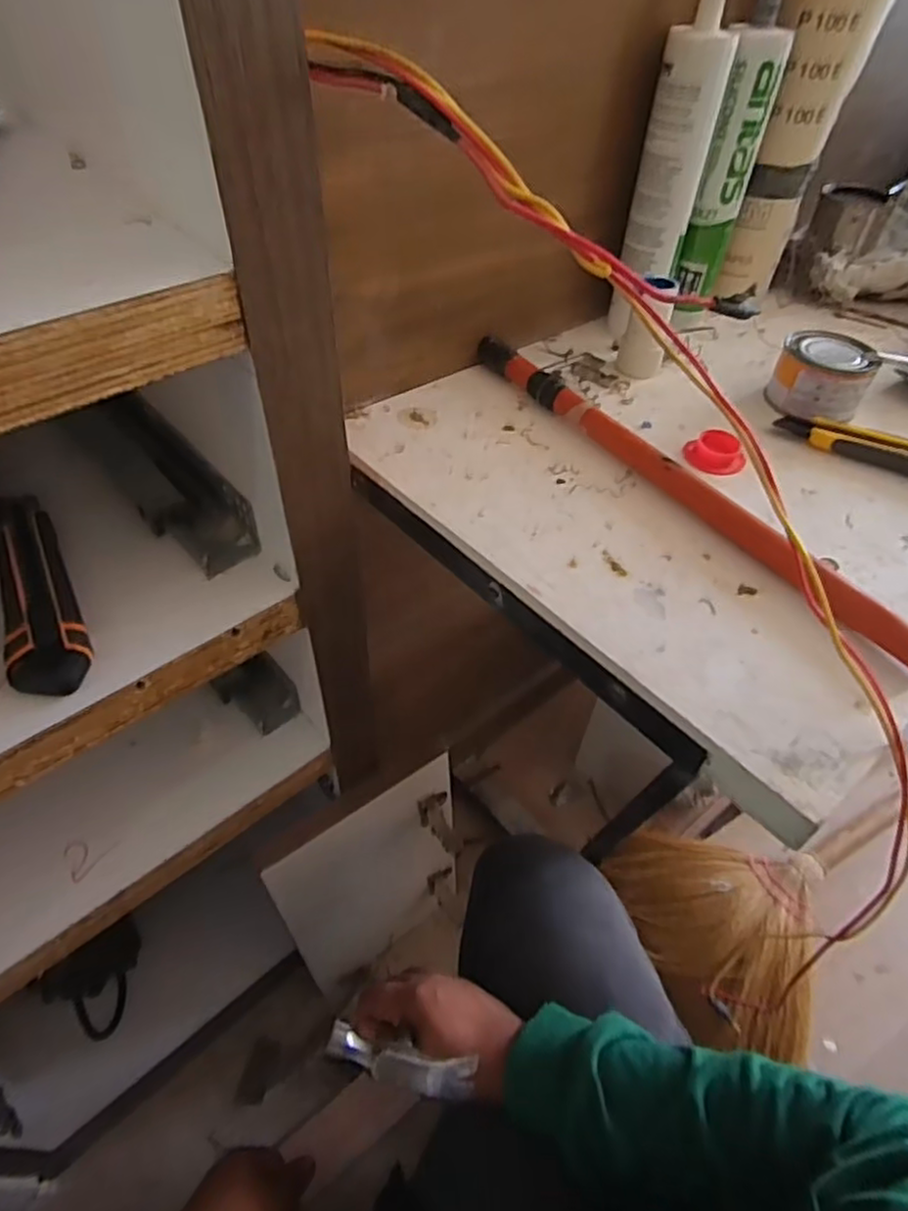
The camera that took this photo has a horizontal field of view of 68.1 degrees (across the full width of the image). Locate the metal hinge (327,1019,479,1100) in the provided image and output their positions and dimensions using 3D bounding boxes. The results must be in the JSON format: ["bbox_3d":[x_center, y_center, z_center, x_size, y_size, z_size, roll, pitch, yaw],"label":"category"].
[{"bbox_3d":[-0.032,0.297,0.434,0.103,0.016,0.023,27,50,-11],"label":"metal hinge"}]

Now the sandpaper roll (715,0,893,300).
[{"bbox_3d":[0.305,-0.421,0.573,0.100,0.290,0.066,9,50,5],"label":"sandpaper roll"}]

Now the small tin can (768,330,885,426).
[{"bbox_3d":[0.290,-0.181,0.528,0.071,0.039,0.072,26,53,18],"label":"small tin can"}]

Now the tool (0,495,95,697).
[{"bbox_3d":[-0.277,-0.013,0.446,0.044,0.019,0.184,-21,53,-19],"label":"tool"}]

